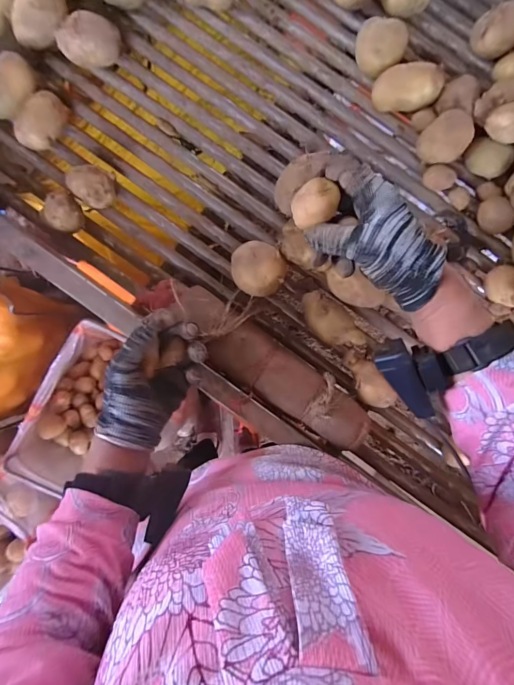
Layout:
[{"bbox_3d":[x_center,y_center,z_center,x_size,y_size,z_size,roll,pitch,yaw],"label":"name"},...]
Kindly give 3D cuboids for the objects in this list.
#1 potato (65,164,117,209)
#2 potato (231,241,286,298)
[{"bbox_3d":[-0.204,-0.194,0.441,0.056,0.044,0.046,42,86,-1],"label":"potato"},{"bbox_3d":[0.001,-0.090,0.441,0.062,0.056,0.066,-9,89,-4],"label":"potato"}]

